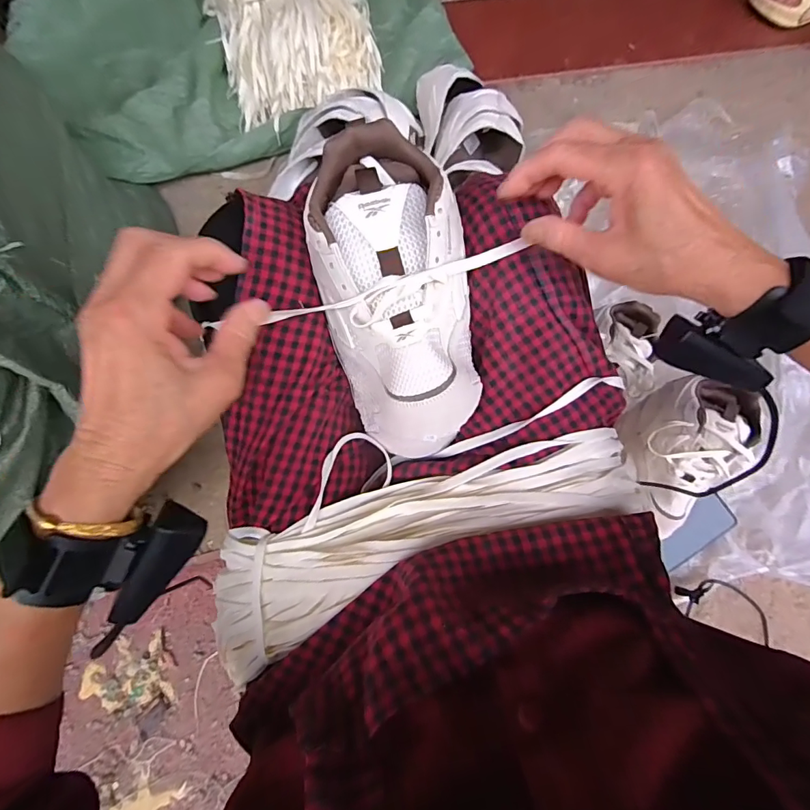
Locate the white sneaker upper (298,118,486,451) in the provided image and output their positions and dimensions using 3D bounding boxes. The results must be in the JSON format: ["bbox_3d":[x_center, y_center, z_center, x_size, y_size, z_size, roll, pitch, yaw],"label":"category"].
[{"bbox_3d":[-0.005,-0.077,0.338,0.106,0.062,0.239,-12,98,-5],"label":"white sneaker upper"}]

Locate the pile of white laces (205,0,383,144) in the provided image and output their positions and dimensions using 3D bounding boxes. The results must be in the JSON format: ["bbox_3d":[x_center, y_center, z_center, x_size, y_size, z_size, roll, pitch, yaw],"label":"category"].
[{"bbox_3d":[-0.219,-0.761,0.827,0.274,0.077,0.534,-14,75,-6],"label":"pile of white laces"}]

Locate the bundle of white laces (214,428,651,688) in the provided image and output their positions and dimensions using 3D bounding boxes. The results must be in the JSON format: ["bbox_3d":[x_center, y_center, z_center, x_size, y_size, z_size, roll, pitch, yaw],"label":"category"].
[{"bbox_3d":[0.014,0.095,0.350,0.360,0.066,0.098,-22,76,-7],"label":"bundle of white laces"}]

